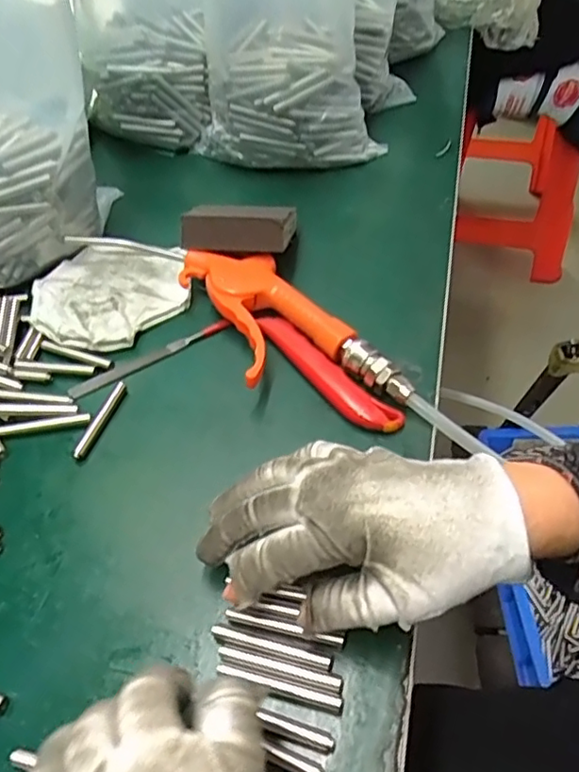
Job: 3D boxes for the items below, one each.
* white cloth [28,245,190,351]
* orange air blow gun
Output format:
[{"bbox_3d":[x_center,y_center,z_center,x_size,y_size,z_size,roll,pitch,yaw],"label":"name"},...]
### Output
[{"bbox_3d":[-0.135,-0.071,0.445,0.101,0.014,0.108,32,59,25],"label":"white cloth"},{"bbox_3d":[-0.040,-0.056,0.417,0.081,0.026,0.265,-34,57,-23],"label":"orange air blow gun"}]

